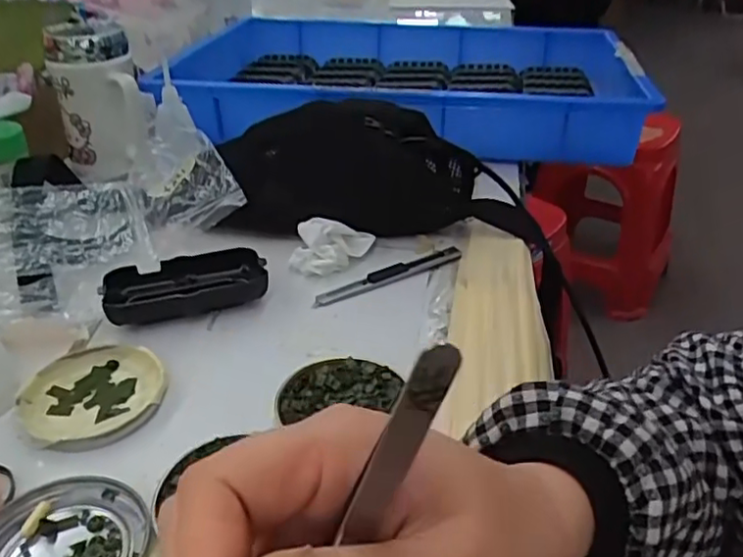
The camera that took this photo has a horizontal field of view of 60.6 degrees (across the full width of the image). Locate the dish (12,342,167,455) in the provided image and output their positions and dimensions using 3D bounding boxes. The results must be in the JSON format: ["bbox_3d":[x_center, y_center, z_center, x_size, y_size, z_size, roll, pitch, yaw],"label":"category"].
[{"bbox_3d":[-0.166,0.068,0.380,0.079,0.012,0.080,1,33,0],"label":"dish"}]

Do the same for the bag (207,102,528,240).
[{"bbox_3d":[0.002,-0.091,0.571,0.262,0.121,0.104,1,33,1],"label":"bag"}]

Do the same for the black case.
[{"bbox_3d":[-0.132,0.006,0.458,0.109,0.024,0.054,-7,34,-12],"label":"black case"}]

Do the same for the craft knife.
[{"bbox_3d":[0.015,-0.004,0.491,0.128,0.008,0.016,-17,37,-25],"label":"craft knife"}]

